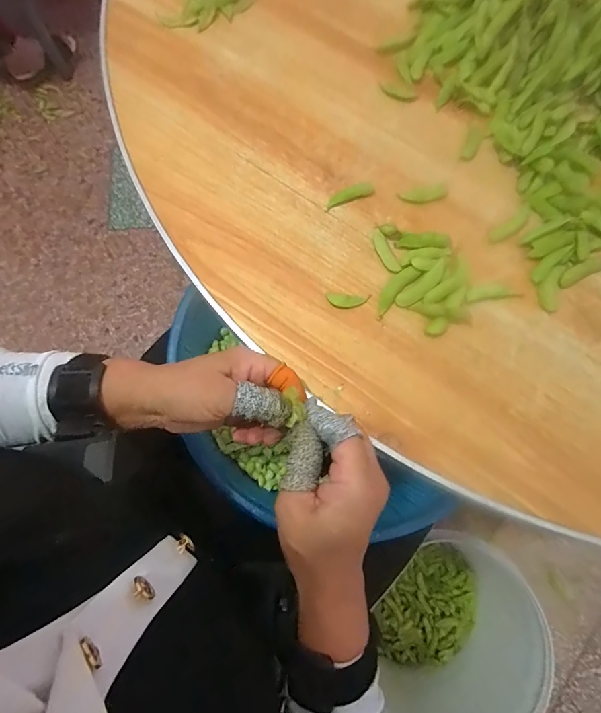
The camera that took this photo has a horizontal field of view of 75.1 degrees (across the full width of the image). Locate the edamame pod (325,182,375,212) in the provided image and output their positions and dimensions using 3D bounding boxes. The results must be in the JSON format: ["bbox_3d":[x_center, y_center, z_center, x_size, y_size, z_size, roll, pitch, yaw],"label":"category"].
[{"bbox_3d":[0.045,-0.150,0.365,0.049,0.005,0.015,-21,75,-7],"label":"edamame pod"}]

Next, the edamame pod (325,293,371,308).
[{"bbox_3d":[0.041,-0.048,0.336,0.037,0.007,0.015,6,73,0],"label":"edamame pod"}]

